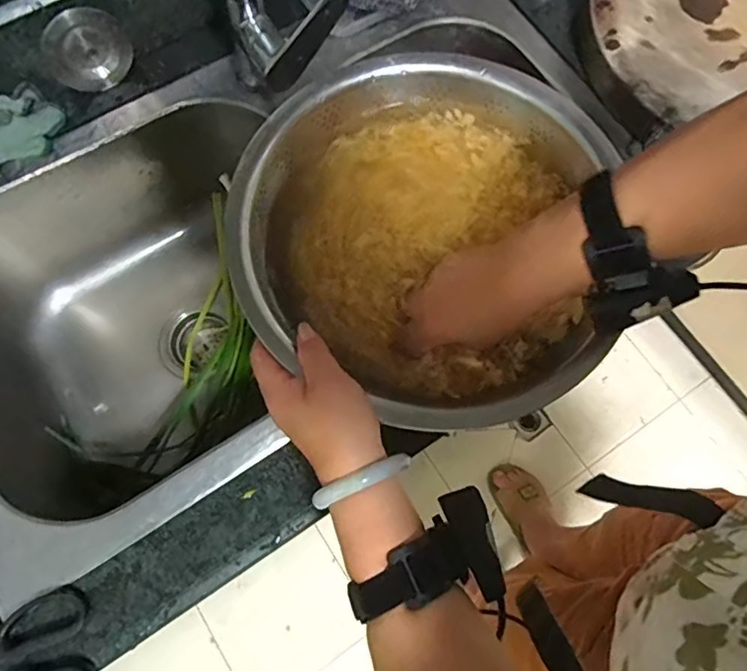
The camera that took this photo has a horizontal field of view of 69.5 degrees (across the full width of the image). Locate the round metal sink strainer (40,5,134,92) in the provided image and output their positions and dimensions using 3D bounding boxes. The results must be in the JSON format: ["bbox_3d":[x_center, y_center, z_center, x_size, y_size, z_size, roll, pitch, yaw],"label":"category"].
[{"bbox_3d":[-0.294,-0.294,0.556,0.083,0.073,0.013,-31,48,-12],"label":"round metal sink strainer"}]

